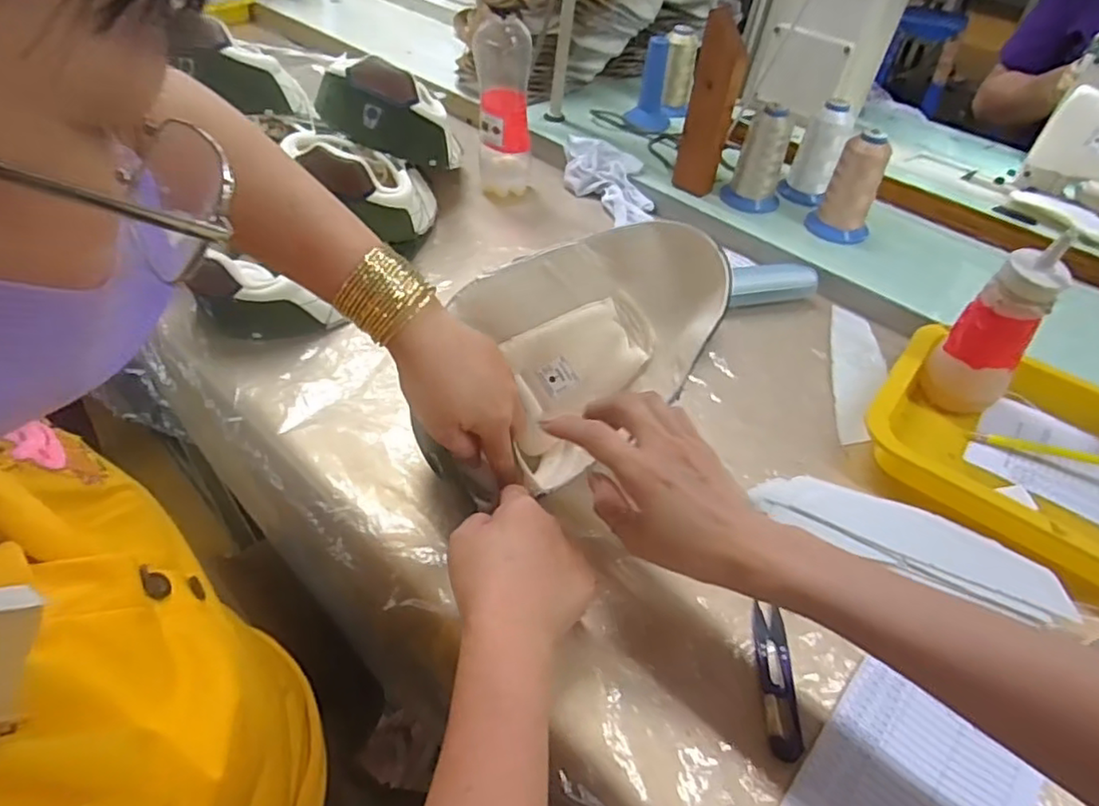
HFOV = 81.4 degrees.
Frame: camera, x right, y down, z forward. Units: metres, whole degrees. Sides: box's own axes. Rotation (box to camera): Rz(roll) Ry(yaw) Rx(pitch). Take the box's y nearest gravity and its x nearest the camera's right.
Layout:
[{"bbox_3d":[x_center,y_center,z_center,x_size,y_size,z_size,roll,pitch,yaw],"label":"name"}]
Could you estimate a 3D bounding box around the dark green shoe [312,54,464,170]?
[{"bbox_3d":[-0.176,-0.309,0.686,0.141,0.095,0.068,-2,47,-6],"label":"dark green shoe"}]

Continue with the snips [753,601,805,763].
[{"bbox_3d":[0.143,0.172,0.400,0.022,0.005,0.092,6,46,1],"label":"snips"}]

